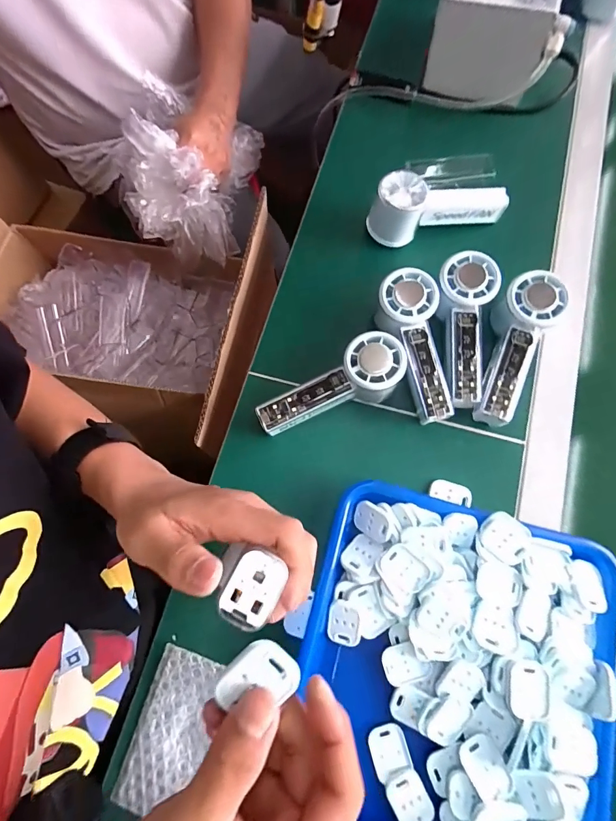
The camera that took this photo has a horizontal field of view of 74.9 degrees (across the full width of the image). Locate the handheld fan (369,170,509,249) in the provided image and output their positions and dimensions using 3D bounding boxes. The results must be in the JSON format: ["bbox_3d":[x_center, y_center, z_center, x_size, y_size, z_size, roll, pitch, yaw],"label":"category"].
[{"bbox_3d":[0.147,-0.236,0.456,0.153,0.054,0.053,-15,74,-2],"label":"handheld fan"}]

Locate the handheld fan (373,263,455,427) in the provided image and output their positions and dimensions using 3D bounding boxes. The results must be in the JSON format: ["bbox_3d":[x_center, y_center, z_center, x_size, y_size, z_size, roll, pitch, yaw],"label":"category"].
[{"bbox_3d":[0.109,-0.064,0.405,0.057,0.040,0.154,-13,88,-2],"label":"handheld fan"}]

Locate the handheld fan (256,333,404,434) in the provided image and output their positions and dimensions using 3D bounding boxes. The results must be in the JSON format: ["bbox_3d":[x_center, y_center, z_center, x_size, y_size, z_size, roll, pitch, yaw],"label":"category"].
[{"bbox_3d":[0.026,-0.021,0.410,0.152,0.053,0.053,-26,74,8],"label":"handheld fan"}]

